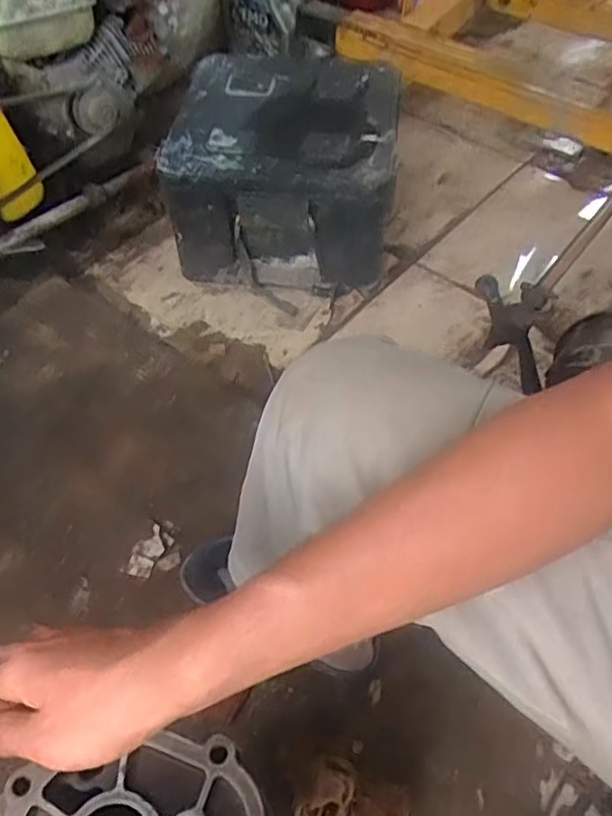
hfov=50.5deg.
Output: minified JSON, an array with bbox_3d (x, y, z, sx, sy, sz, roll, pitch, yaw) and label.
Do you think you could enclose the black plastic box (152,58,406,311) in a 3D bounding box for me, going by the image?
[{"bbox_3d":[-0.034,-0.388,1.119,0.356,0.240,0.309,3,54,3],"label":"black plastic box"}]

